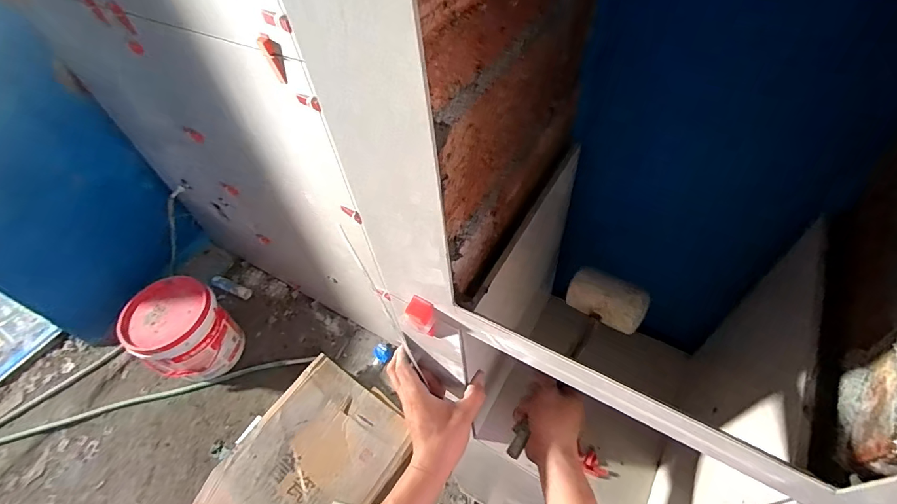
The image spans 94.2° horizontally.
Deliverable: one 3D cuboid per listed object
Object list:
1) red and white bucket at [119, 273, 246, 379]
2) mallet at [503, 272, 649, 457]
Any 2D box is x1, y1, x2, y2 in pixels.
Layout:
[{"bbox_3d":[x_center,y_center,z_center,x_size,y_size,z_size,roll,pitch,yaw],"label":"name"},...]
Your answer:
[{"bbox_3d":[-1.019,0.311,1.615,0.304,0.356,0.298,-3,52,4],"label":"red and white bucket"},{"bbox_3d":[0.160,0.151,0.561,0.104,0.055,0.271,29,70,25],"label":"mallet"}]

